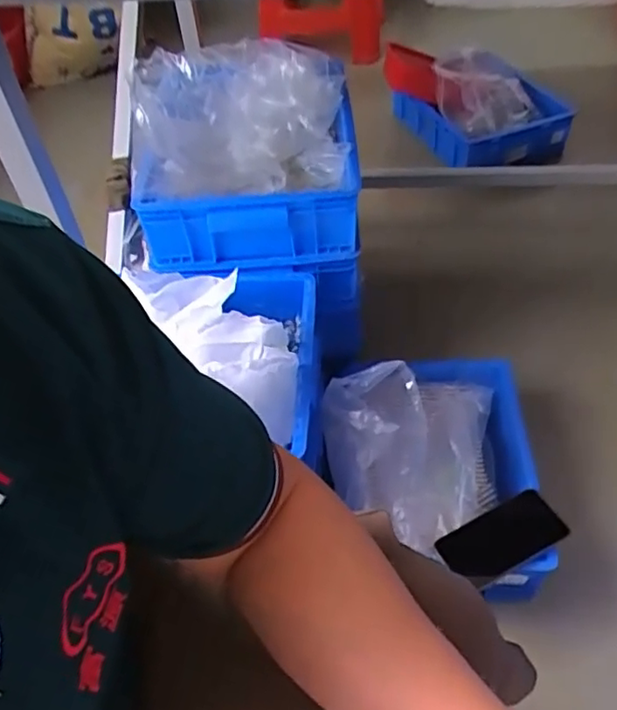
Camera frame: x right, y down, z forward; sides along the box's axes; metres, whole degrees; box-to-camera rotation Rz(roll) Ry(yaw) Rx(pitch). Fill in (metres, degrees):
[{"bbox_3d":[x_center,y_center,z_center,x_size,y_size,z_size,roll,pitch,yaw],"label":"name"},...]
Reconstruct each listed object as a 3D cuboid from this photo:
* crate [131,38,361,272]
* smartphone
[{"bbox_3d":[-0.089,-0.307,0.915,0.301,0.155,0.342,-5,49,0],"label":"crate"},{"bbox_3d":[0.246,0.234,0.784,0.149,0.011,0.078,-30,52,-4],"label":"smartphone"}]

